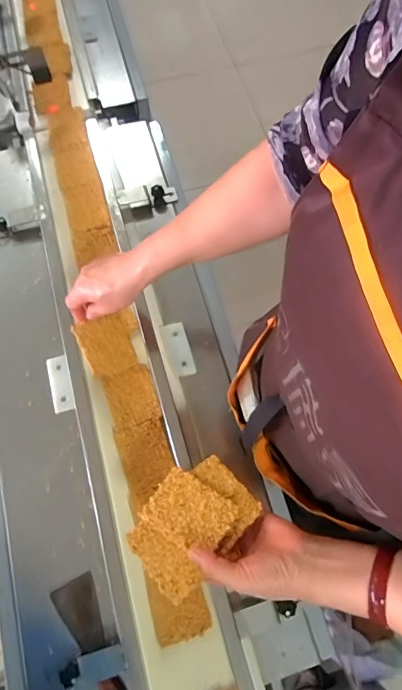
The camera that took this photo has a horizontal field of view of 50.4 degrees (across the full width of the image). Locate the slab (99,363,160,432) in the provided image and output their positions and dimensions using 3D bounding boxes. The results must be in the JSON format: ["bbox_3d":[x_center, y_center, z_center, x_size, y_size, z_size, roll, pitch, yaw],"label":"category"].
[{"bbox_3d":[-0.101,0.074,0.615,0.069,0.008,0.083,-19,71,-7],"label":"slab"}]

